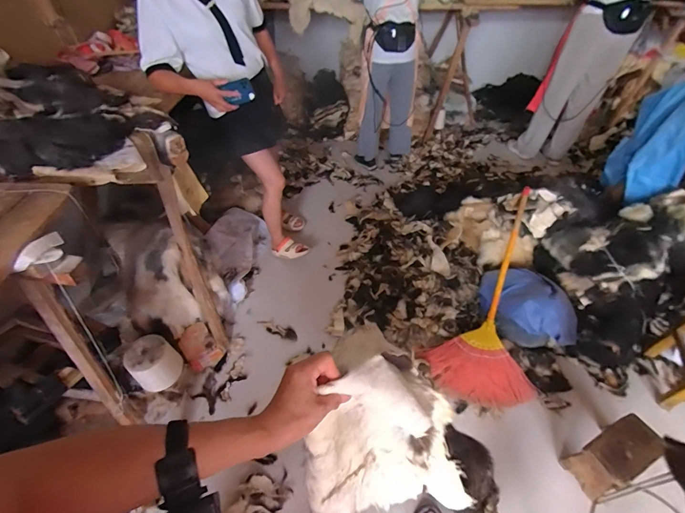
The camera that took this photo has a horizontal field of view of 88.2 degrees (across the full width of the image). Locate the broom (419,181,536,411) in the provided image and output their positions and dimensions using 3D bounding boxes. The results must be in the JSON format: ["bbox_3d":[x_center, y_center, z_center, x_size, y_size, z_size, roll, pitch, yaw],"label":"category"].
[{"bbox_3d":[0.646,0.150,1.453,0.410,0.083,0.903,17,82,19],"label":"broom"}]

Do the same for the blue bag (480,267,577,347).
[{"bbox_3d":[0.755,0.199,1.436,0.380,0.232,0.260,18,50,18],"label":"blue bag"}]

